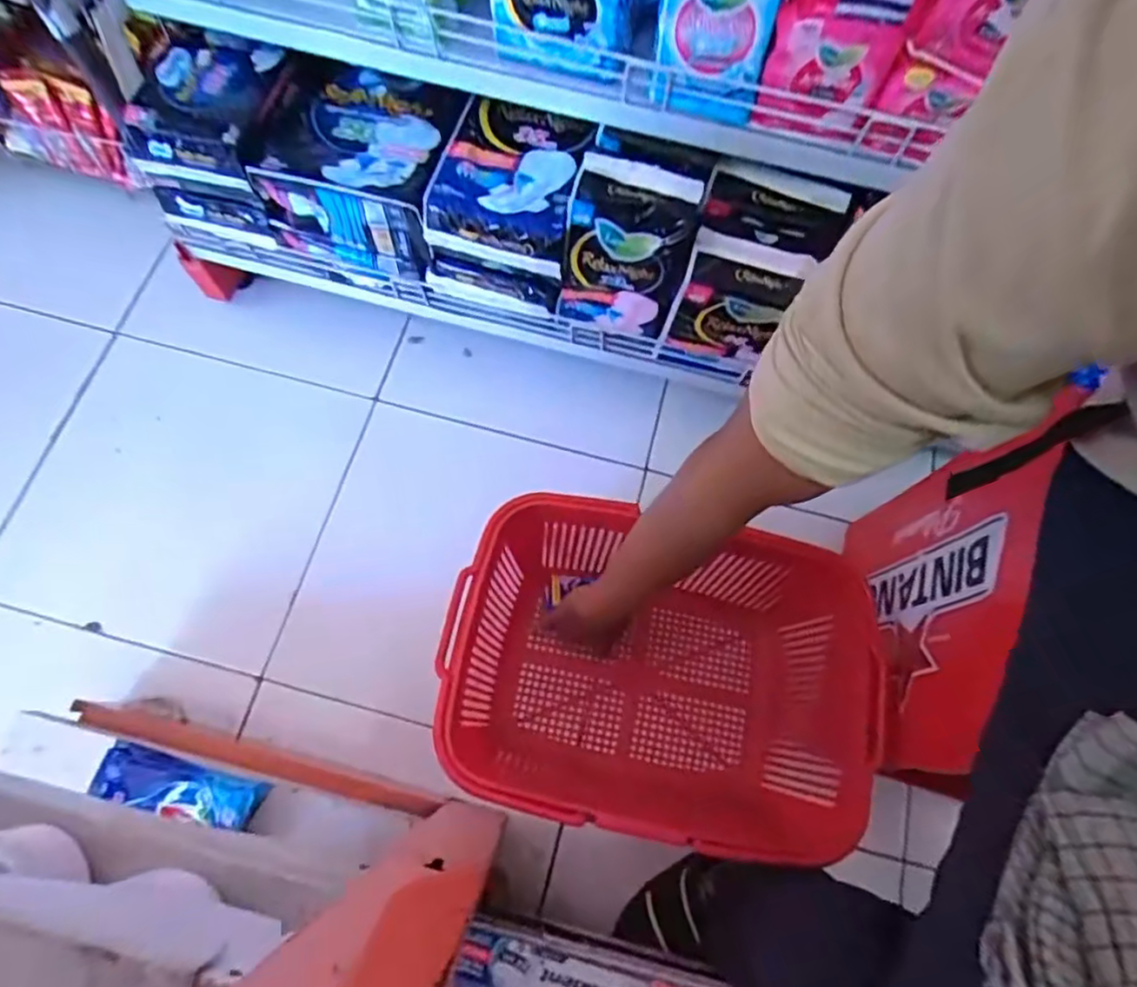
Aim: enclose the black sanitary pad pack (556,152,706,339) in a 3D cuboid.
[{"bbox_3d":[0.062,-0.257,0.691,0.124,0.175,0.068,14,71,3],"label":"black sanitary pad pack"}]

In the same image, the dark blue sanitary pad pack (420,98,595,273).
[{"bbox_3d":[-0.061,-0.325,0.681,0.148,0.079,0.137,17,71,4],"label":"dark blue sanitary pad pack"}]

